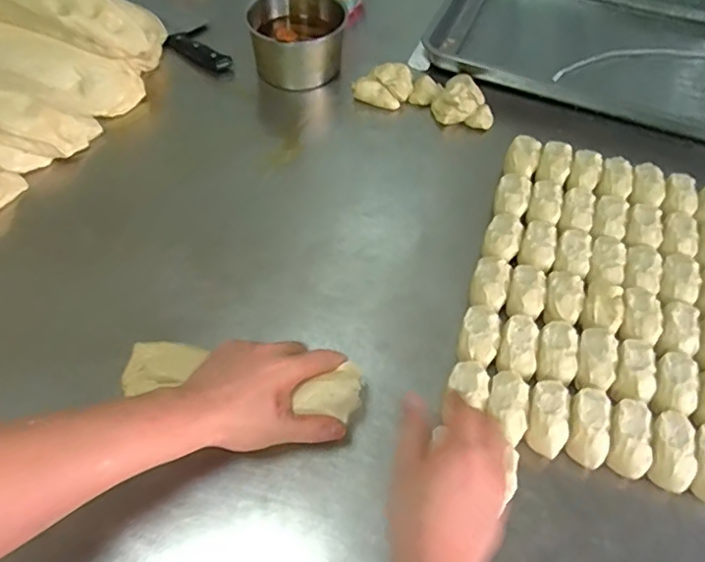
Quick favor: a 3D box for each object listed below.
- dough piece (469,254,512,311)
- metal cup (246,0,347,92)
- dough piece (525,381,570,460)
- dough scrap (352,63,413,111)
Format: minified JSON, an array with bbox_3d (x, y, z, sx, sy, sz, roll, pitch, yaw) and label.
[{"bbox_3d":[0.159,0.005,0.641,0.042,0.028,0.073,14,56,7],"label":"dough piece"},{"bbox_3d":[-0.088,-0.388,0.892,0.146,0.118,0.135,-11,54,-10],"label":"metal cup"},{"bbox_3d":[0.193,0.142,0.556,0.040,0.041,0.074,12,54,7],"label":"dough piece"},{"bbox_3d":[0.046,-0.308,0.867,0.094,0.044,0.061,7,53,3],"label":"dough scrap"}]

